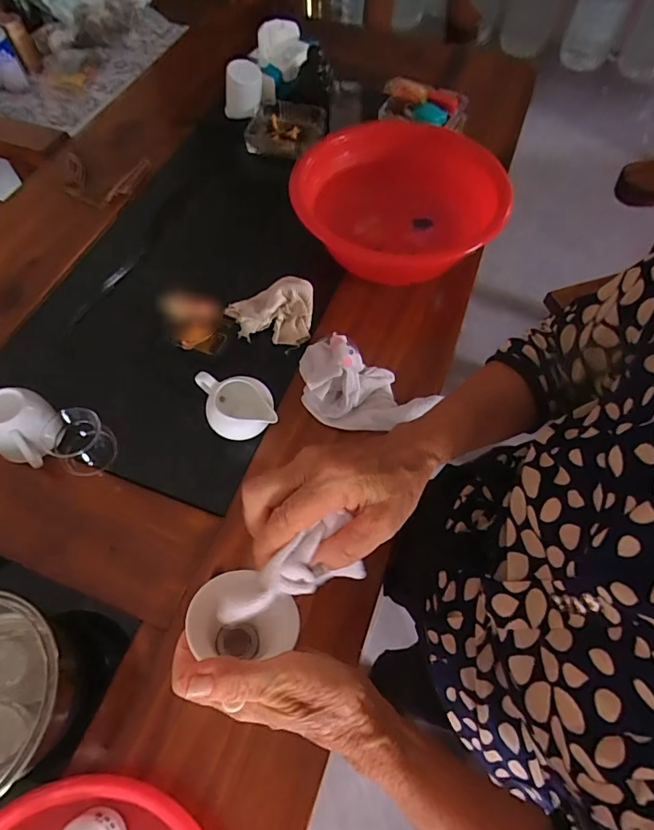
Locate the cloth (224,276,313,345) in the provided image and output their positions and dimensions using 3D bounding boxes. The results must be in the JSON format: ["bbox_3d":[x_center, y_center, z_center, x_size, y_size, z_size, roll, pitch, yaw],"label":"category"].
[{"bbox_3d":[-0.079,-0.151,0.646,0.116,0.035,0.103,3,62,3],"label":"cloth"}]

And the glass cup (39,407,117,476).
[{"bbox_3d":[-0.289,0.028,0.537,0.073,0.052,0.063,33,67,17],"label":"glass cup"}]

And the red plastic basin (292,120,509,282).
[{"bbox_3d":[0.110,-0.315,0.701,0.292,0.095,0.292,0,62,1],"label":"red plastic basin"}]

